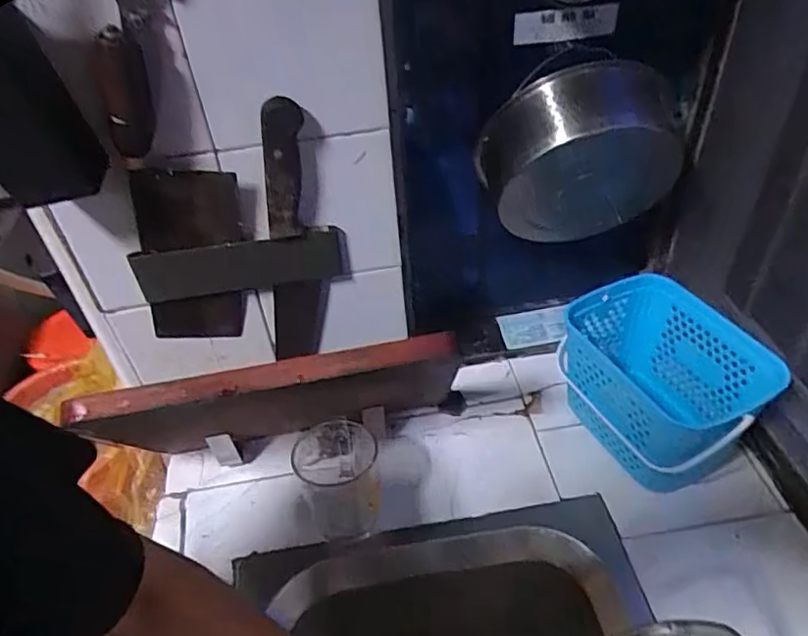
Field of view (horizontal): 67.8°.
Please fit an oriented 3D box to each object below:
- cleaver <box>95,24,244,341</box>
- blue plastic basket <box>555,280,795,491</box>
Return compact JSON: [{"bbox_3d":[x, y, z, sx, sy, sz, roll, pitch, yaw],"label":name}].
[{"bbox_3d":[-0.203,-0.089,0.533,0.113,0.299,0.025,-10,42,-5],"label":"cleaver"},{"bbox_3d":[0.278,0.072,0.665,0.147,0.161,0.198,-24,45,-20],"label":"blue plastic basket"}]

